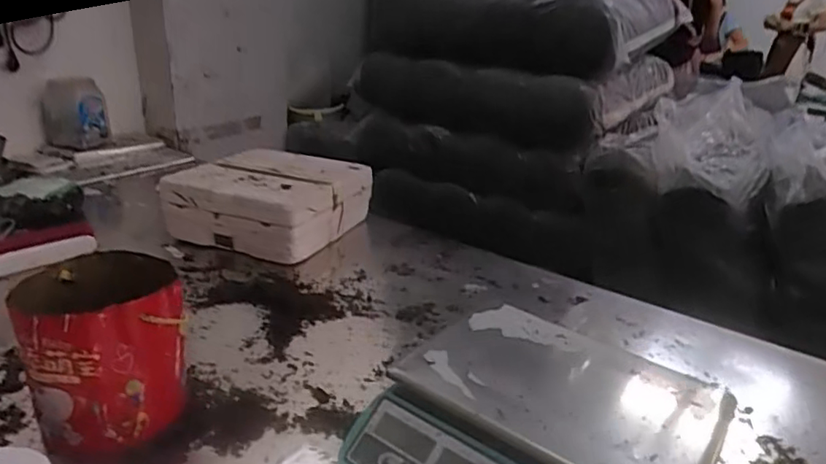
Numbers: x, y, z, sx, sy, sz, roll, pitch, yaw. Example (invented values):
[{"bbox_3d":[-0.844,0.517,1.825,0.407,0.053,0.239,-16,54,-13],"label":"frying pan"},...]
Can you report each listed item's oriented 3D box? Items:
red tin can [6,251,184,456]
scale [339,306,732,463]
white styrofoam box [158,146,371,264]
[{"bbox_3d":[-0.363,0.137,0.691,0.154,0.184,0.172,-9,26,-26],"label":"red tin can"},{"bbox_3d":[0.136,0.230,0.638,0.321,0.113,0.321,19,28,32],"label":"scale"},{"bbox_3d":[-0.284,-0.054,1.189,0.321,0.148,0.282,10,24,16],"label":"white styrofoam box"}]

